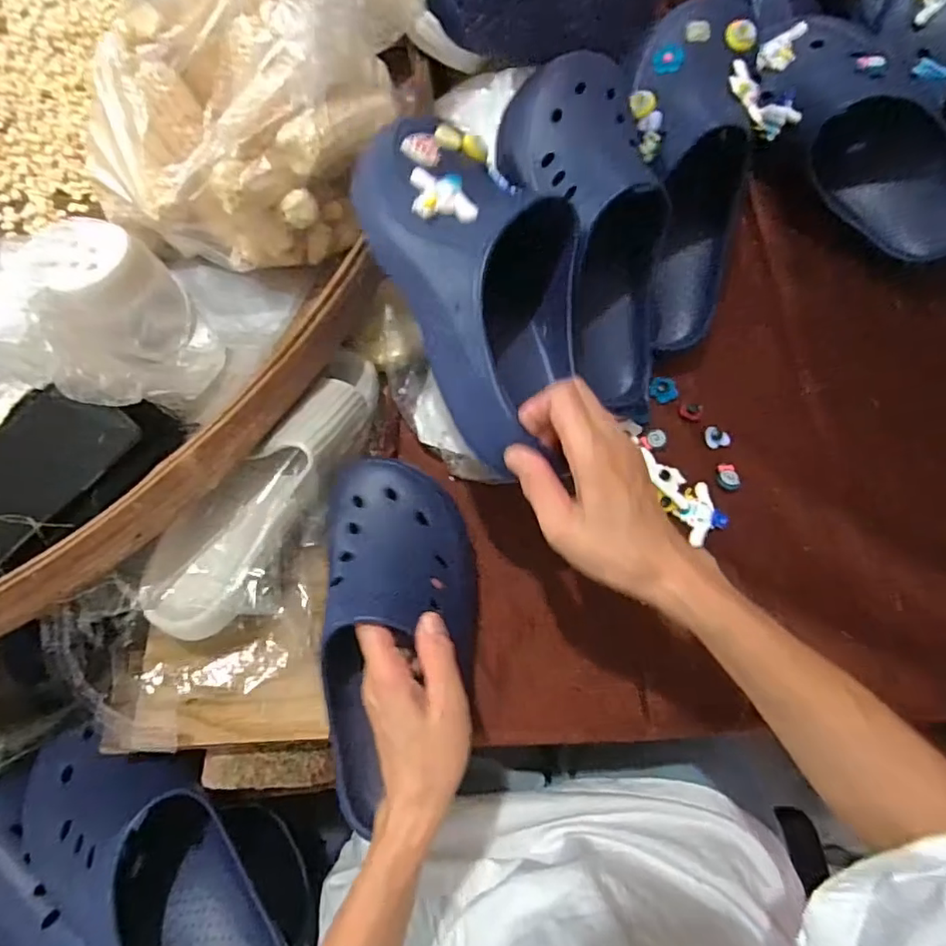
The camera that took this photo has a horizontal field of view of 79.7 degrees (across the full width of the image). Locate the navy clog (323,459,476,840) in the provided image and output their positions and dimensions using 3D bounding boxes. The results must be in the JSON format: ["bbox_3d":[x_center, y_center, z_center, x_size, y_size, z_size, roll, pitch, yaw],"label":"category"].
[{"bbox_3d":[-0.049,0.104,0.405,0.103,0.081,0.240,-5,69,-2],"label":"navy clog"}]

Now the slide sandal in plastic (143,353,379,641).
[{"bbox_3d":[-0.148,0.009,0.438,0.089,0.075,0.255,32,73,12],"label":"slide sandal in plastic"}]

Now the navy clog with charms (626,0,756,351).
[{"bbox_3d":[0.188,-0.267,0.503,0.107,0.103,0.306,-1,100,0],"label":"navy clog with charms"}]

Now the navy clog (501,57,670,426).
[{"bbox_3d":[0.106,-0.187,0.451,0.108,0.090,0.288,-16,98,-6],"label":"navy clog"}]

